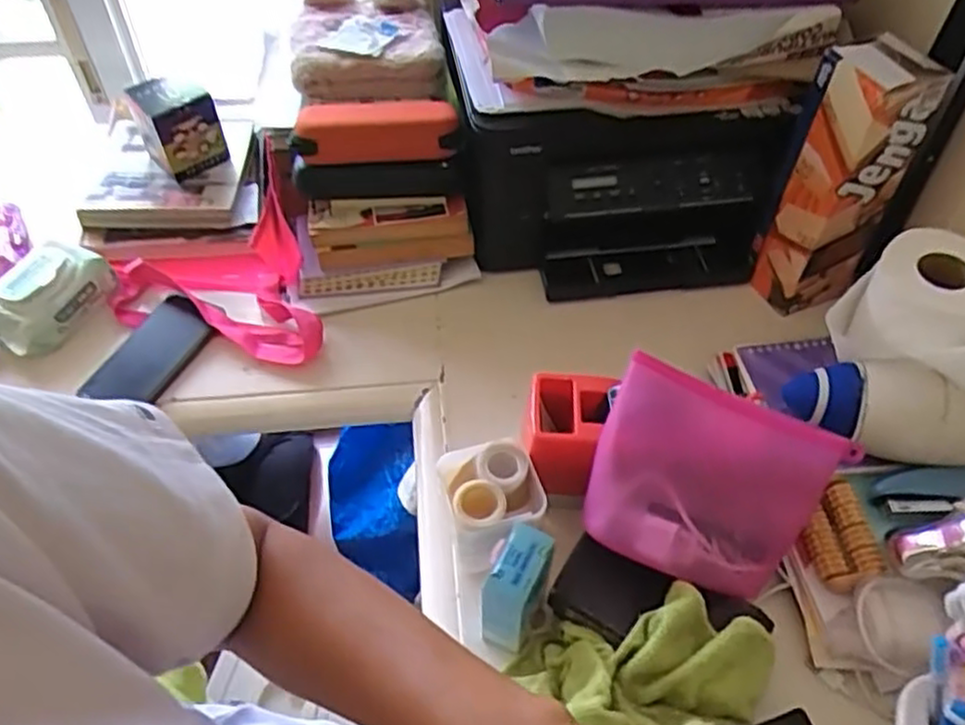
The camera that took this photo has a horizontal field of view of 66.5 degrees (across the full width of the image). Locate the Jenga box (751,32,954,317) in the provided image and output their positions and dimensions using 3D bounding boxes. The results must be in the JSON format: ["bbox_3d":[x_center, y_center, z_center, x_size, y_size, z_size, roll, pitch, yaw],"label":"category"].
[{"bbox_3d":[0.355,-0.177,0.740,0.086,0.266,0.085,-17,52,-14],"label":"Jenga box"}]

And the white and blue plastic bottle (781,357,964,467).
[{"bbox_3d":[0.369,0.036,0.622,0.197,0.061,0.078,3,50,1],"label":"white and blue plastic bottle"}]

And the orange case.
[{"bbox_3d":[-0.112,-0.244,0.772,0.168,0.046,0.064,-6,50,-6],"label":"orange case"}]

